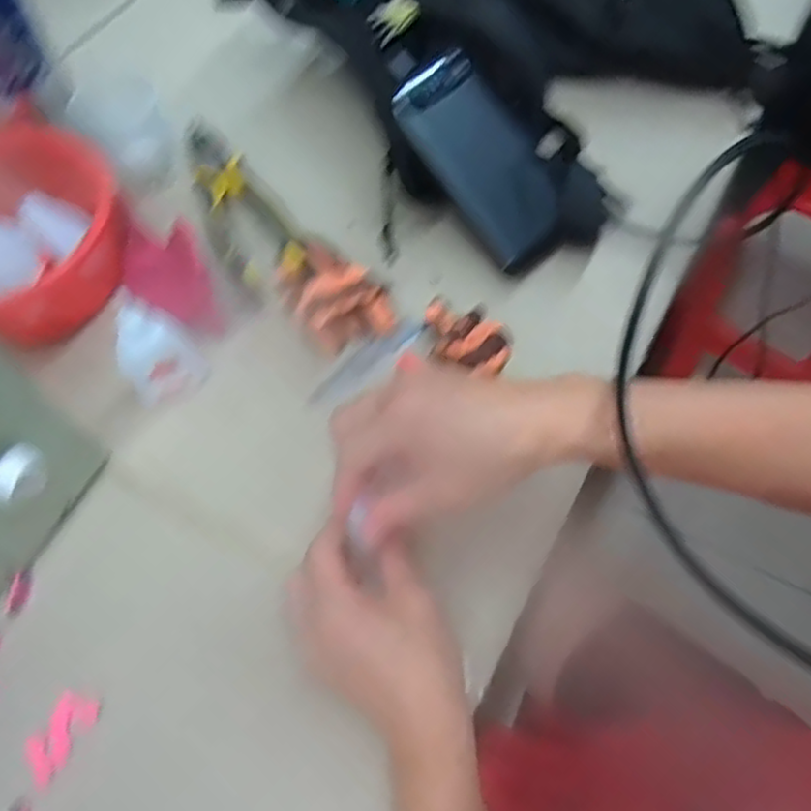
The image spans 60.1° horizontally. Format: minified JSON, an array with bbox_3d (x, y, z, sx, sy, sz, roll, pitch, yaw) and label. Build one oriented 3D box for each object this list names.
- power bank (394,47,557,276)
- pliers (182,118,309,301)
[{"bbox_3d":[0.059,-0.173,0.503,0.070,0.024,0.149,-40,102,-17],"label":"power bank"},{"bbox_3d":[-0.133,-0.158,0.537,0.062,0.015,0.178,-29,66,-13],"label":"pliers"}]

